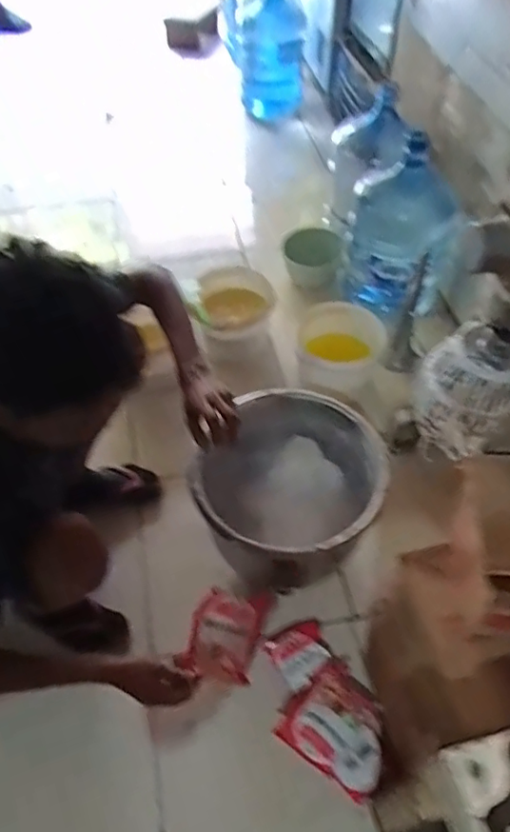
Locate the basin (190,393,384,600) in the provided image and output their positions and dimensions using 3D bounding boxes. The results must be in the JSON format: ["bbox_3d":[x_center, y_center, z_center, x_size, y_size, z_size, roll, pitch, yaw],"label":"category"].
[{"bbox_3d":[0.062,0.123,1.077,0.319,0.165,0.338,-2,52,-3],"label":"basin"}]

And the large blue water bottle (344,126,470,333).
[{"bbox_3d":[0.369,-0.437,1.567,0.290,0.499,0.302,0,52,-1],"label":"large blue water bottle"}]

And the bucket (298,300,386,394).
[{"bbox_3d":[0.209,-0.168,1.457,0.196,0.146,0.180,0,52,-1],"label":"bucket"}]

